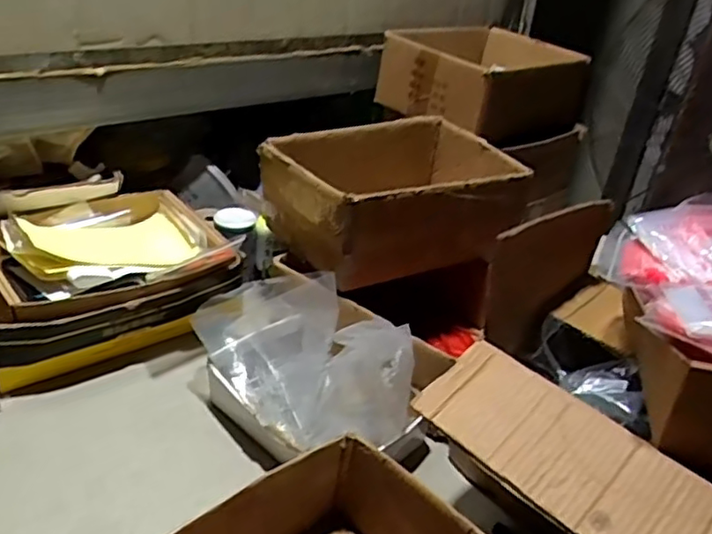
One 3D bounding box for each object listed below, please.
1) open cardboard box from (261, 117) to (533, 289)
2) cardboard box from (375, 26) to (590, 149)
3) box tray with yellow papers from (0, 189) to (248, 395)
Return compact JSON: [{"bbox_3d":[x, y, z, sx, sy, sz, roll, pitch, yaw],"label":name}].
[{"bbox_3d":[0.056,-0.101,0.965,0.334,0.139,0.250,-17,39,-35],"label":"open cardboard box"},{"bbox_3d":[0.220,-0.341,1.161,0.299,0.121,0.257,-20,40,-38],"label":"cardboard box"},{"bbox_3d":[-0.364,0.011,0.919,0.345,0.126,0.255,-17,39,-35],"label":"box tray with yellow papers"}]

